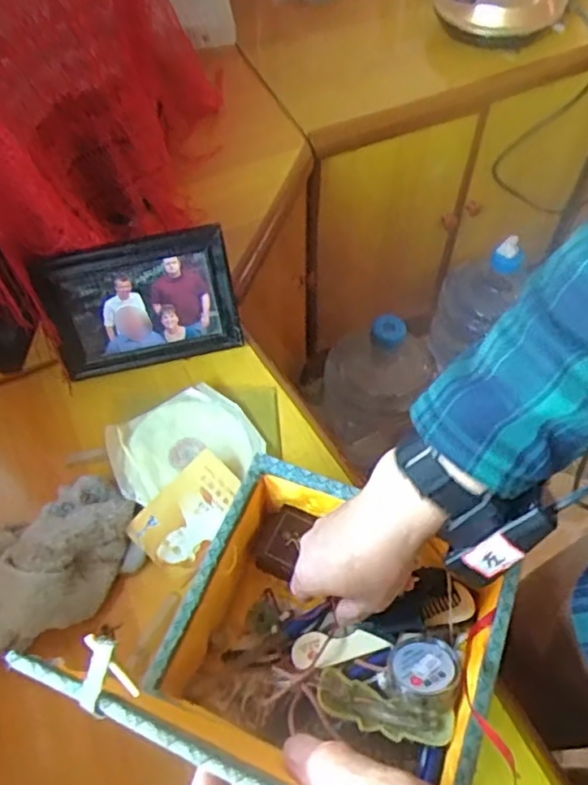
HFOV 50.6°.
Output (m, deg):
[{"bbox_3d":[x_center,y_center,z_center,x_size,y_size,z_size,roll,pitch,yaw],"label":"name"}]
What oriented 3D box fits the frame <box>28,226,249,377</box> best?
[{"bbox_3d":[-0.149,-0.088,0.615,0.178,0.131,0.013,-13,34,-5],"label":"frame"}]

